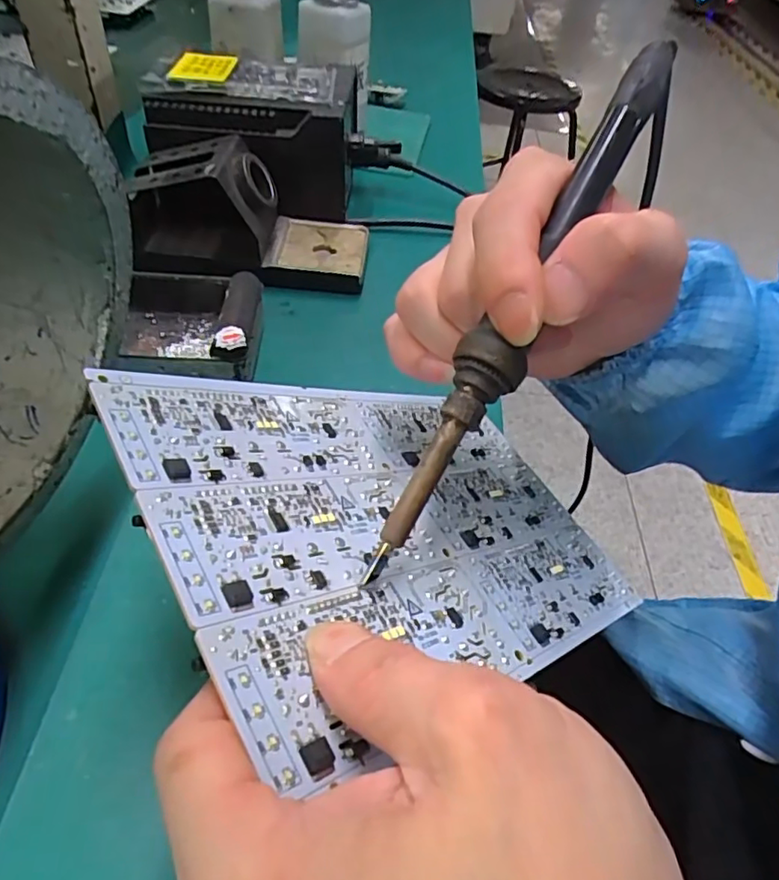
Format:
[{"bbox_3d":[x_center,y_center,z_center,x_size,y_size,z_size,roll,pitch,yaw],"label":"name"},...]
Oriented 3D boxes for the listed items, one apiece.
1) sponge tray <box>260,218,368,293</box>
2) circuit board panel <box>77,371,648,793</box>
[{"bbox_3d":[-0.052,-0.137,0.426,0.069,0.020,0.075,4,48,-3],"label":"sponge tray"},{"bbox_3d":[0.010,0.026,0.220,0.201,0.004,0.131,0,46,-48],"label":"circuit board panel"}]

